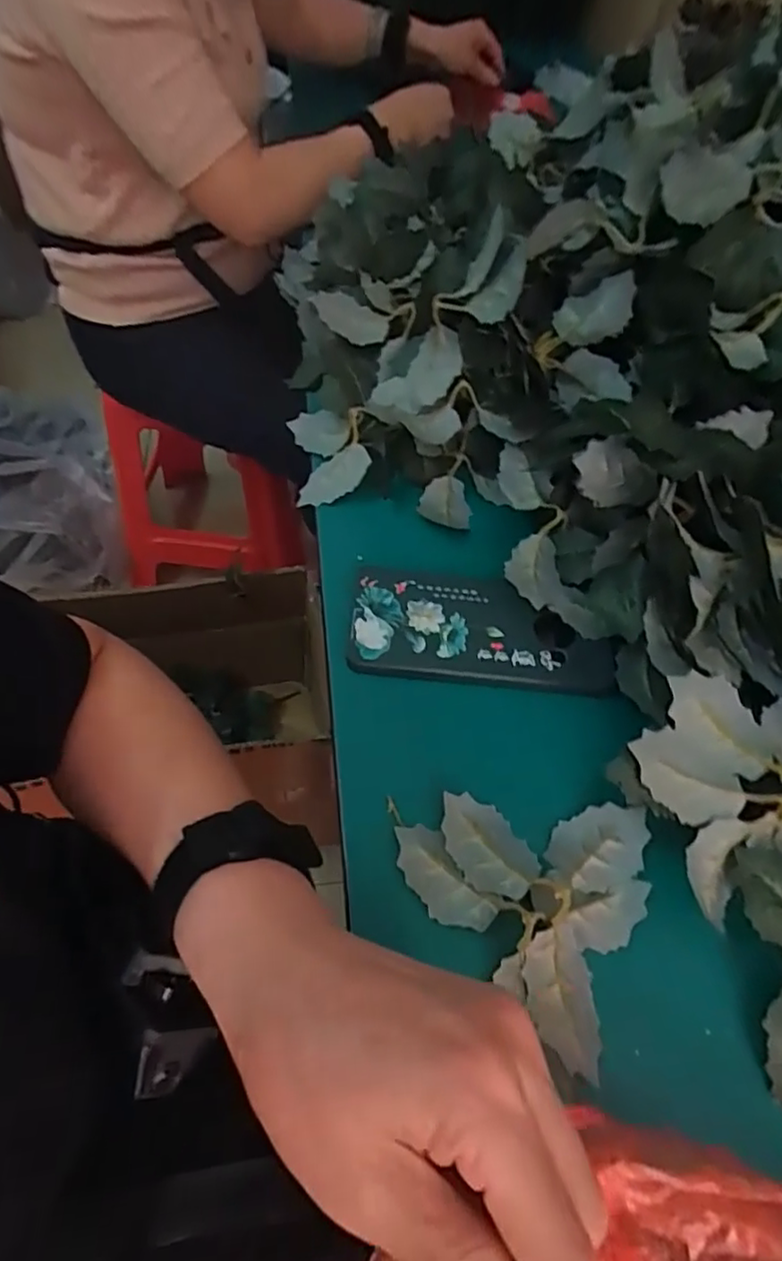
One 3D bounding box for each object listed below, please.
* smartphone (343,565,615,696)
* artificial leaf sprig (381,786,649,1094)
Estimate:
[{"bbox_3d":[0.057,-0.001,0.391,0.161,0.010,0.074,8,55,0],"label":"smartphone"},{"bbox_3d":[0.078,0.116,0.307,0.111,0.029,0.124,-34,65,-25],"label":"artificial leaf sprig"}]

